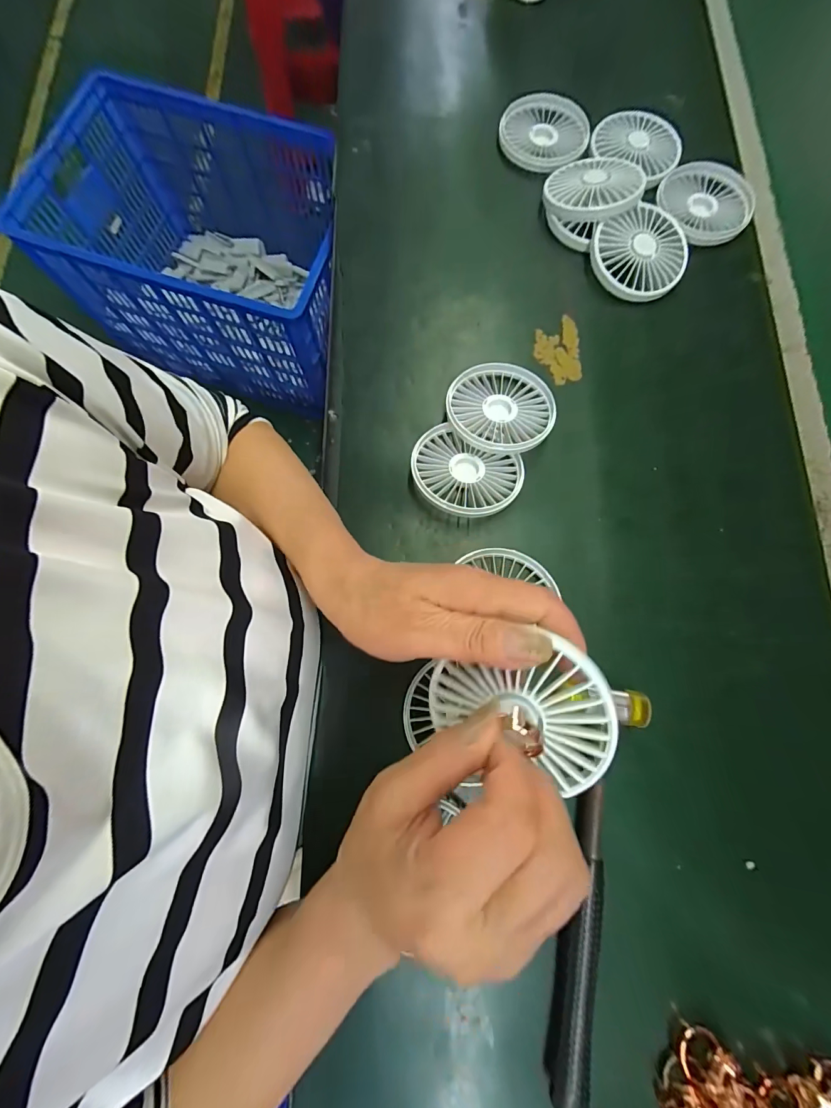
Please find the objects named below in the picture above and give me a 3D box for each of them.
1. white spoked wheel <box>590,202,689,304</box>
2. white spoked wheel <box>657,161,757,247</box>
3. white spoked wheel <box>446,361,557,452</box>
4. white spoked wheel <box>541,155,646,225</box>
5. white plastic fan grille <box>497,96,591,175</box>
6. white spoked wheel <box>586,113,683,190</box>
[{"bbox_3d":[0.212,-0.280,0.363,0.086,0.017,0.081,0,88,-1],"label":"white spoked wheel"},{"bbox_3d":[0.283,-0.348,0.383,0.079,0.023,0.086,8,78,1],"label":"white spoked wheel"},{"bbox_3d":[0.071,-0.122,0.327,0.084,0.026,0.086,0,78,0],"label":"white spoked wheel"},{"bbox_3d":[0.172,-0.355,0.374,0.088,0.011,0.092,30,77,21],"label":"white spoked wheel"},{"bbox_3d":[0.136,-0.443,0.409,0.090,0.016,0.098,0,78,0],"label":"white plastic fan grille"},{"bbox_3d":[0.225,-0.417,0.396,0.087,0.012,0.088,0,78,0],"label":"white spoked wheel"}]

